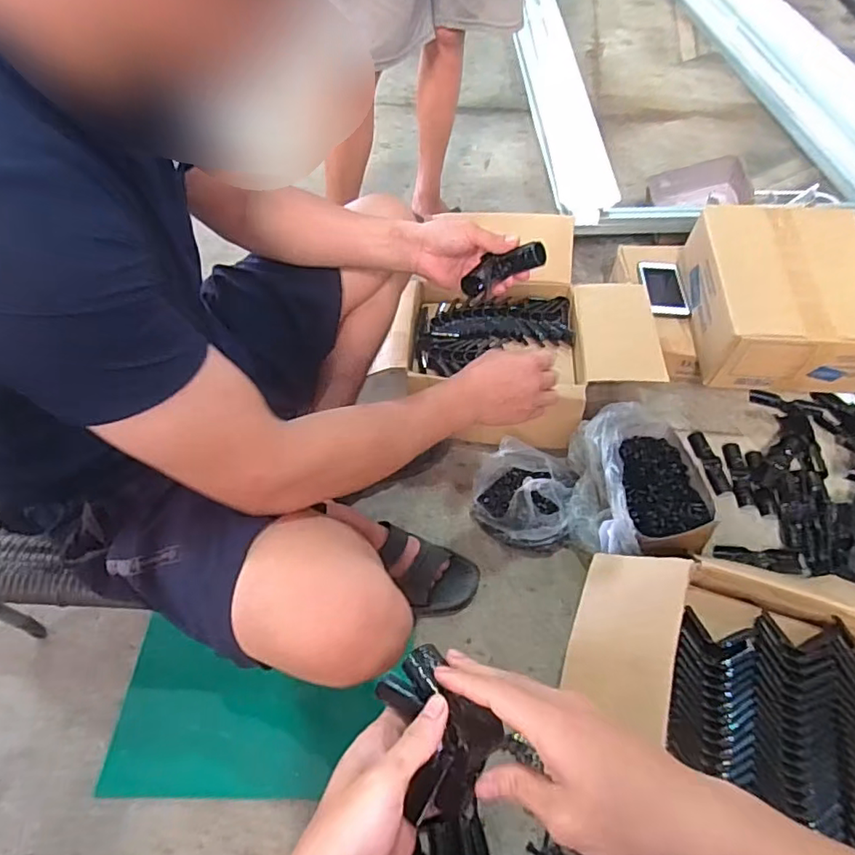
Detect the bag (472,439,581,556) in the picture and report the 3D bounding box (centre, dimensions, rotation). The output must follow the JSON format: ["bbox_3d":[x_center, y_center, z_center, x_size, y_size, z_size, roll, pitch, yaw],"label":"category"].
[{"bbox_3d":[0.154,0.103,0.926,0.157,0.110,0.159,10,52,10],"label":"bag"}]

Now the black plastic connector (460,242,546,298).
[{"bbox_3d":[0.094,-0.198,0.708,0.103,0.033,0.040,-27,54,0],"label":"black plastic connector"}]

